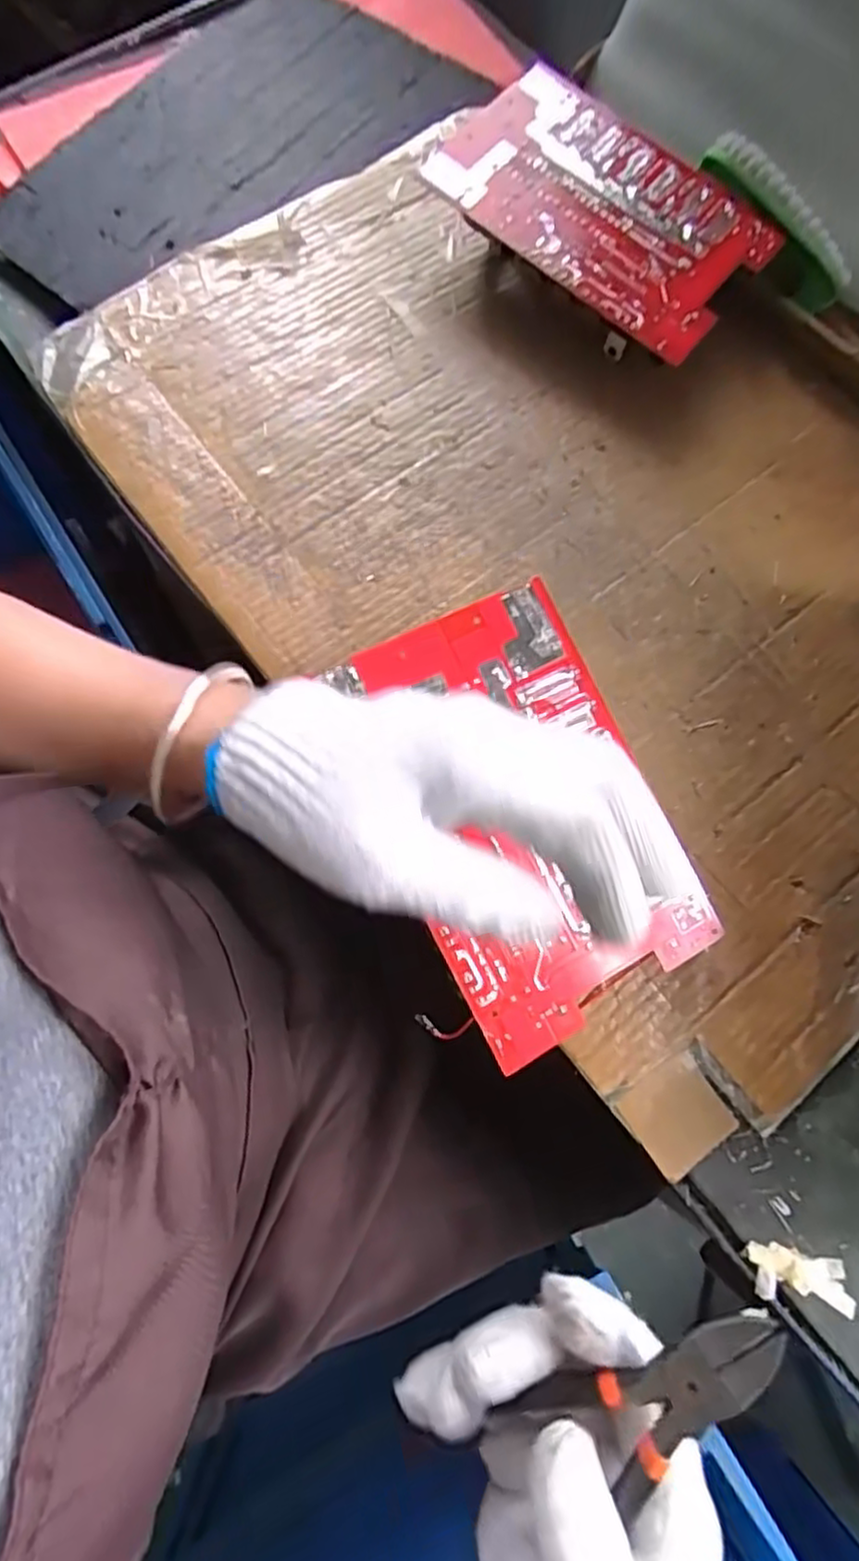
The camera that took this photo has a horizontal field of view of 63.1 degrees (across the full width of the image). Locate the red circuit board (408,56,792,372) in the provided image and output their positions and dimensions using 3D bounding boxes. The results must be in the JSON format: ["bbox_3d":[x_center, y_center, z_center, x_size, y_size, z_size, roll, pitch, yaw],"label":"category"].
[{"bbox_3d":[0.098,-0.353,0.431,0.206,0.018,0.119,39,81,5],"label":"red circuit board"}]

